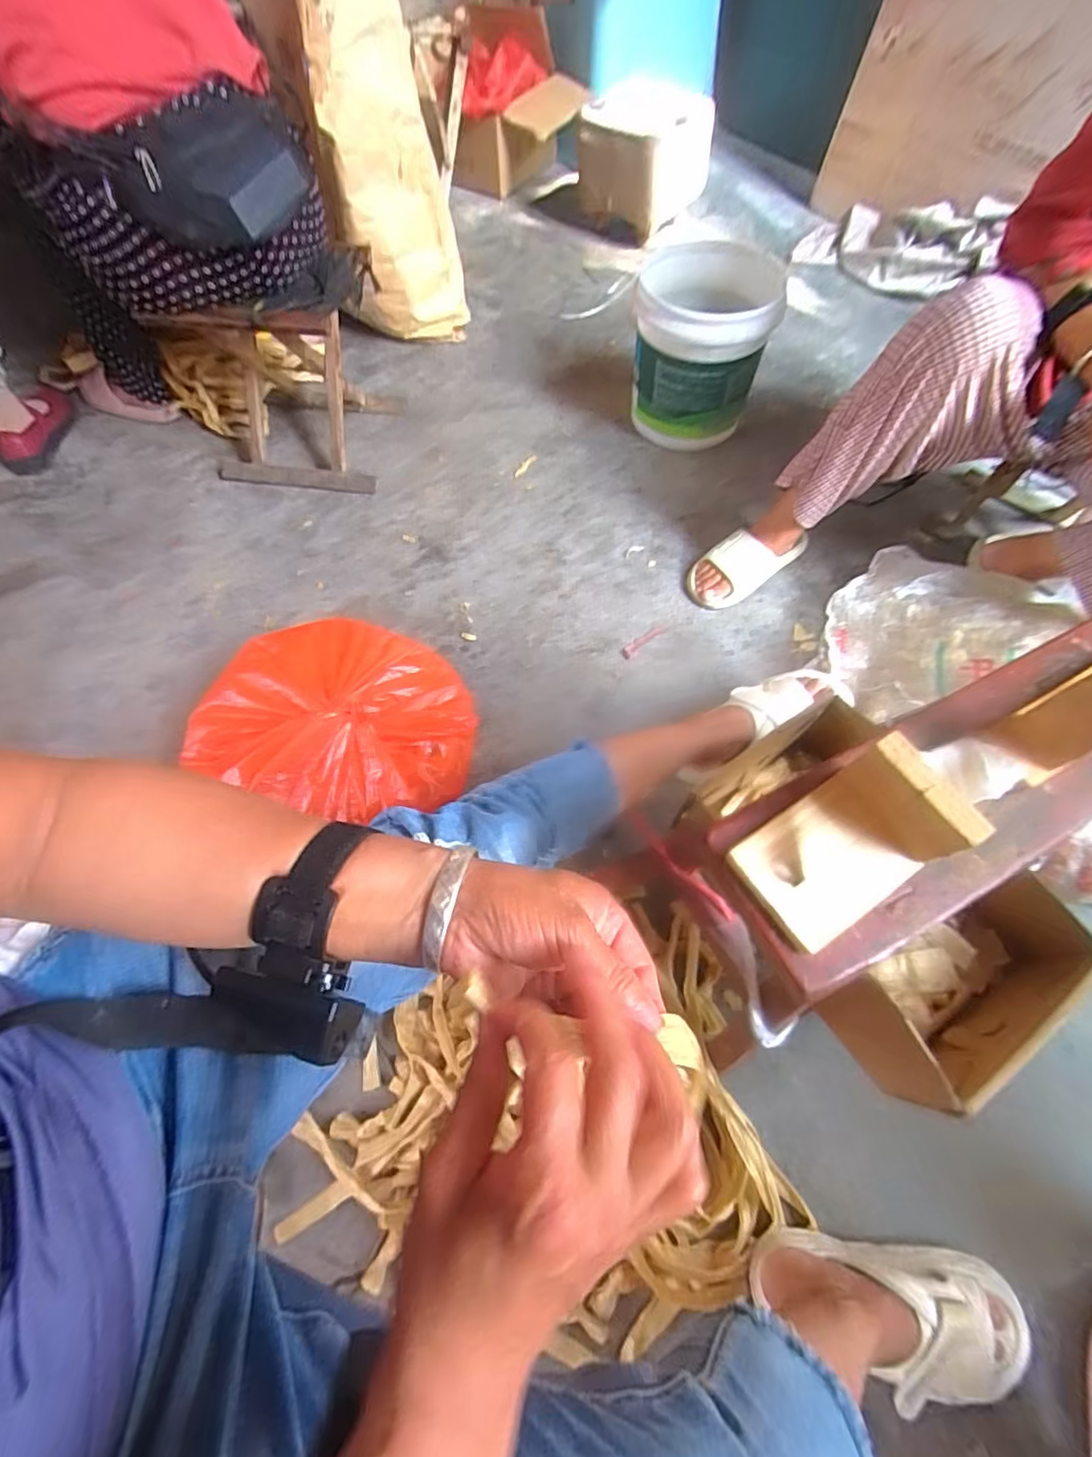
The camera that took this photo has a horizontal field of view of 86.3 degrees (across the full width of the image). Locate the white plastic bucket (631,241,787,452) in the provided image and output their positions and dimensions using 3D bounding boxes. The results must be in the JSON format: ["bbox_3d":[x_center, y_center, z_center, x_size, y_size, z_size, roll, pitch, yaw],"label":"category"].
[{"bbox_3d":[0.302,-0.749,1.162,0.255,0.251,0.280,0,62,1],"label":"white plastic bucket"}]

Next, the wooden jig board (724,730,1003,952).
[{"bbox_3d":[0.182,0.069,0.351,0.111,0.060,0.074,-30,66,-14],"label":"wooden jig board"}]

